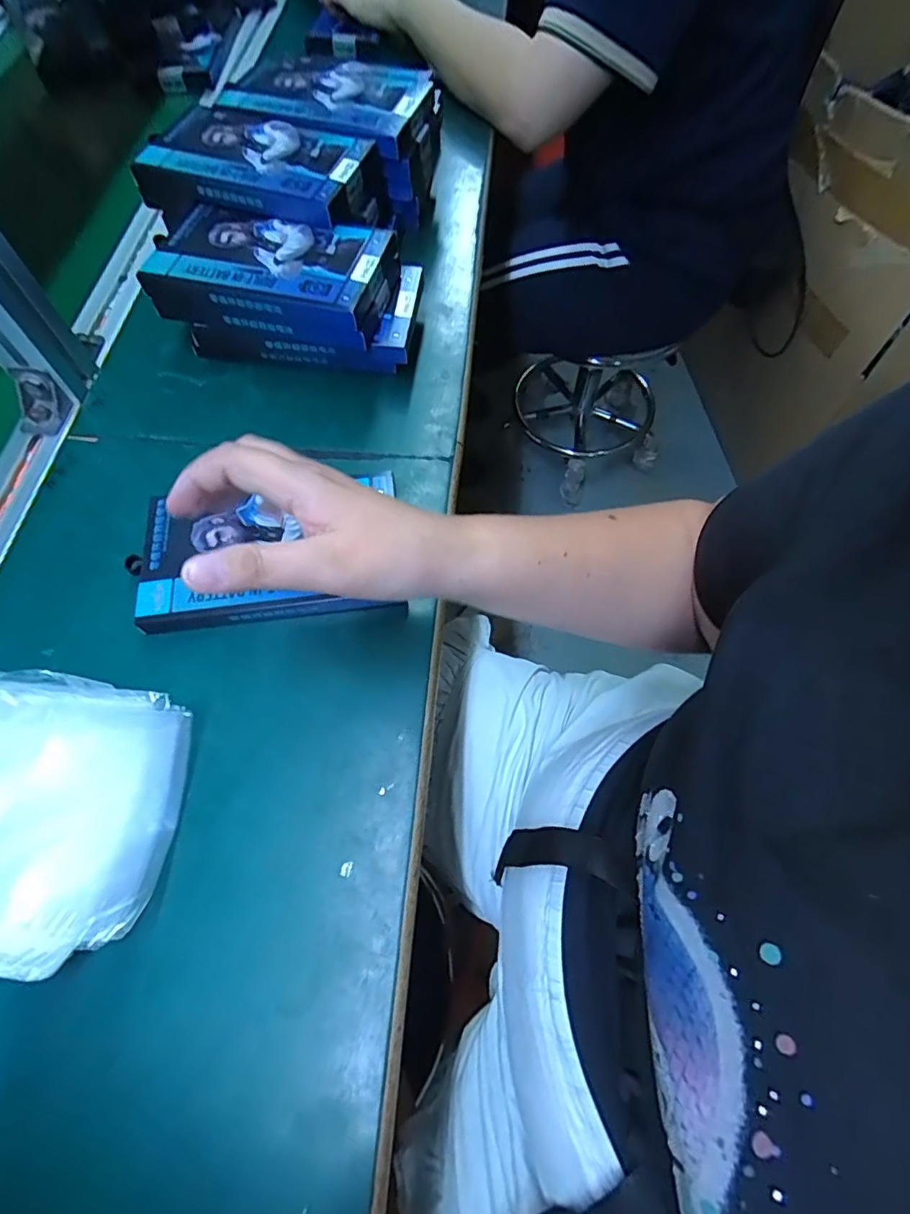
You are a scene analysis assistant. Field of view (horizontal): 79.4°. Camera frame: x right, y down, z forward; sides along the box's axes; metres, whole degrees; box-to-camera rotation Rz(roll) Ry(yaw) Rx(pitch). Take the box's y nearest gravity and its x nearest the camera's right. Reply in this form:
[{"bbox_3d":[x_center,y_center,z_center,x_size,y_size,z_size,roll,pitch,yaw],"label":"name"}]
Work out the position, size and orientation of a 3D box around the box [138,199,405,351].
[{"bbox_3d":[-0.135,-0.253,0.413,0.174,0.034,0.100,10,65,6],"label":"box"}]

